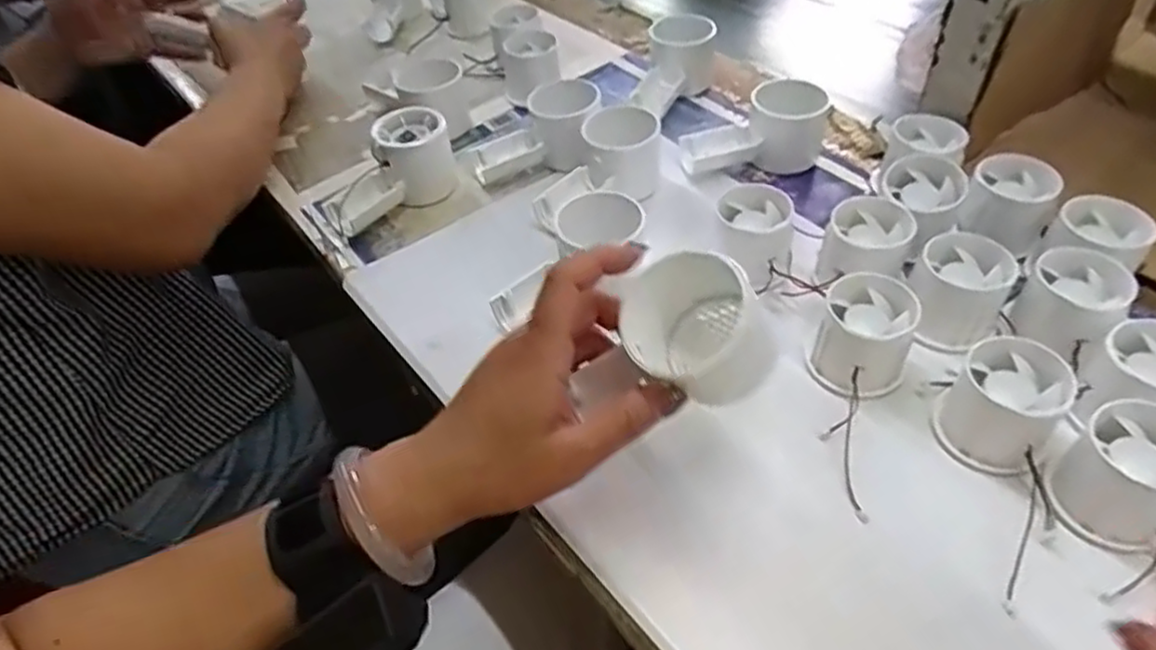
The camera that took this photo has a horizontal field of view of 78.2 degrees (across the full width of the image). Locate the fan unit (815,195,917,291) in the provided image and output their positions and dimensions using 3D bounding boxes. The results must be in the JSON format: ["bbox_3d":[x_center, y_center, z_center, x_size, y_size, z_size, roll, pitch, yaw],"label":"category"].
[{"bbox_3d":[0.186,-0.051,0.464,0.056,0.041,0.052,-16,47,-9],"label":"fan unit"}]

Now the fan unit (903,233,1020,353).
[{"bbox_3d":[0.229,-0.020,0.430,0.054,0.040,0.064,26,54,27],"label":"fan unit"}]

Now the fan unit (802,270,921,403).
[{"bbox_3d":[0.166,0.006,0.416,0.056,0.042,0.061,21,53,24],"label":"fan unit"}]

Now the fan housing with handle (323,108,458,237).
[{"bbox_3d":[-0.140,-0.114,0.554,0.060,0.065,0.101,14,50,18],"label":"fan housing with handle"}]

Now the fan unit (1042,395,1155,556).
[{"bbox_3d":[0.266,0.072,0.344,0.055,0.047,0.051,-29,51,-20],"label":"fan unit"}]

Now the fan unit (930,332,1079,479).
[{"bbox_3d":[0.225,0.041,0.379,0.053,0.046,0.057,-3,47,3],"label":"fan unit"}]

